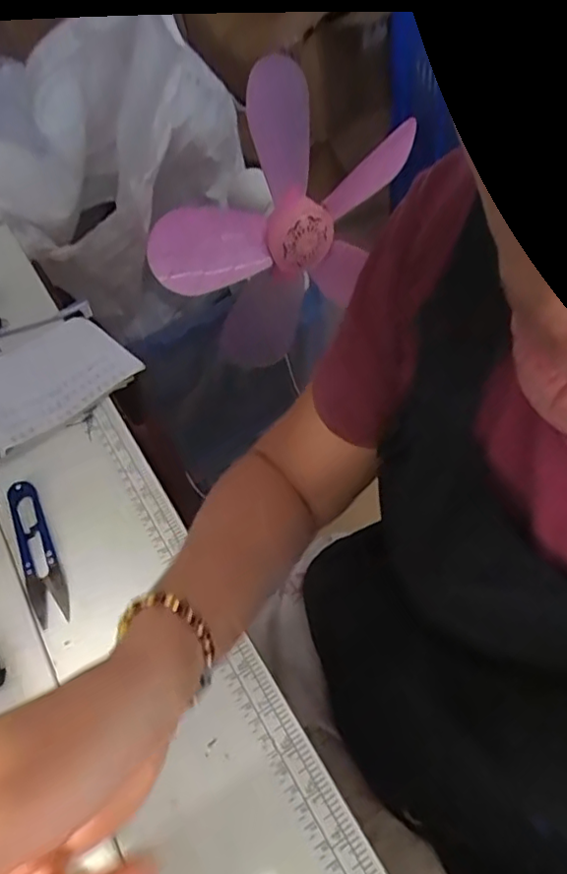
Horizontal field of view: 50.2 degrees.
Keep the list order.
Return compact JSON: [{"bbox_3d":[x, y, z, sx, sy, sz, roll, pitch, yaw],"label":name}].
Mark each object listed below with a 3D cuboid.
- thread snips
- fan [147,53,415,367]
[{"bbox_3d":[-0.182,0.082,0.445,0.025,0.009,0.121,-26,56,-10],"label":"thread snips"},{"bbox_3d":[-0.002,-0.211,0.599,0.275,0.280,0.055,-31,57,-14],"label":"fan"}]

